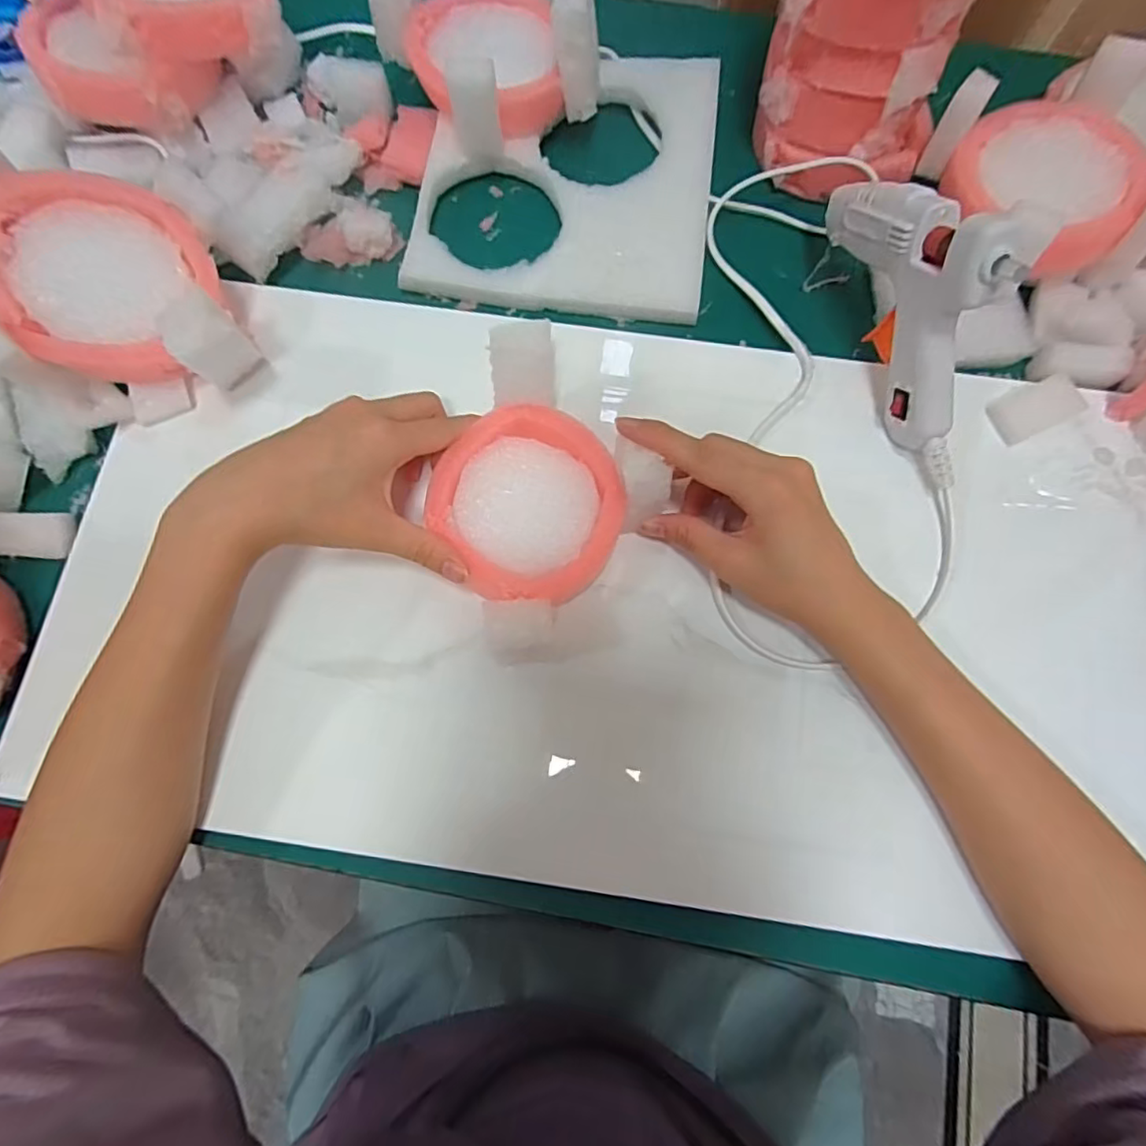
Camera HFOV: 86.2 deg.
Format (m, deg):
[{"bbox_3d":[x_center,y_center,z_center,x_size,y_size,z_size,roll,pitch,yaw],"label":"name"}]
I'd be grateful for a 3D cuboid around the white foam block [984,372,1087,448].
[{"bbox_3d":[0.255,-0.091,0.337,0.042,0.013,0.026,-25,79,-5],"label":"white foam block"}]

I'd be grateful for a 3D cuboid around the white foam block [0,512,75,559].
[{"bbox_3d":[-0.290,-0.020,0.324,0.045,0.012,0.024,0,96,-4],"label":"white foam block"}]

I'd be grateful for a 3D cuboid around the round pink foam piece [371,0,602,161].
[{"bbox_3d":[-0.049,-0.320,0.363,0.113,0.062,0.103,0,78,0],"label":"round pink foam piece"}]

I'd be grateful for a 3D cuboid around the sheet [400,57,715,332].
[{"bbox_3d":[-0.003,-0.245,0.376,0.175,0.010,0.174,6,78,1],"label":"sheet"}]

